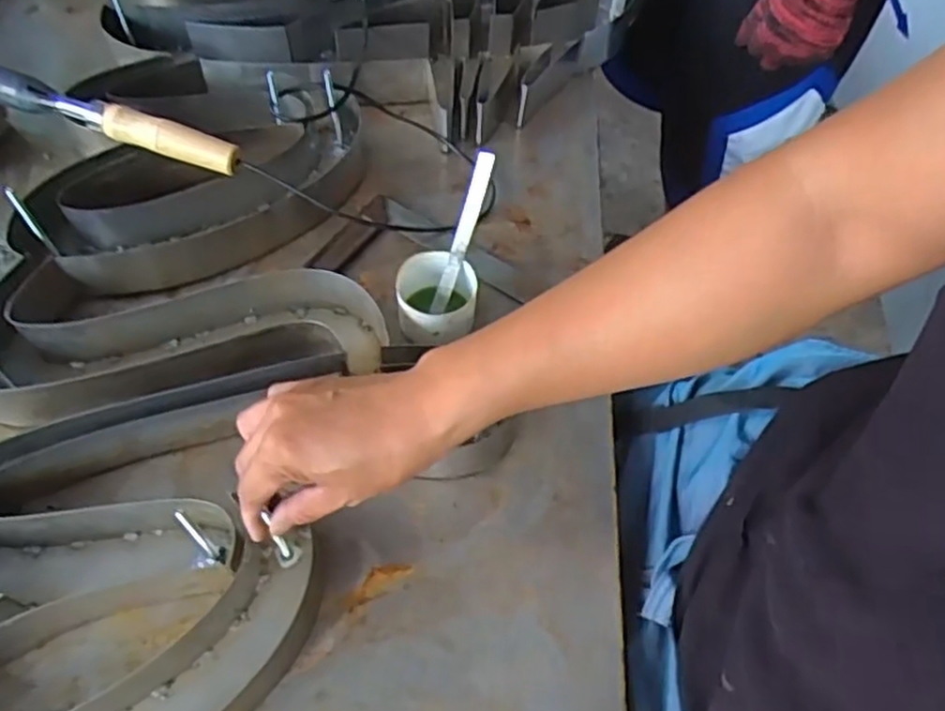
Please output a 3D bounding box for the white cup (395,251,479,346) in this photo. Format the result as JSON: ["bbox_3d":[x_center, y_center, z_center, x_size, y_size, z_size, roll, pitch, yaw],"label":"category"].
[{"bbox_3d":[-0.030,-0.044,0.604,0.064,0.050,0.066,1,59,-2],"label":"white cup"}]

